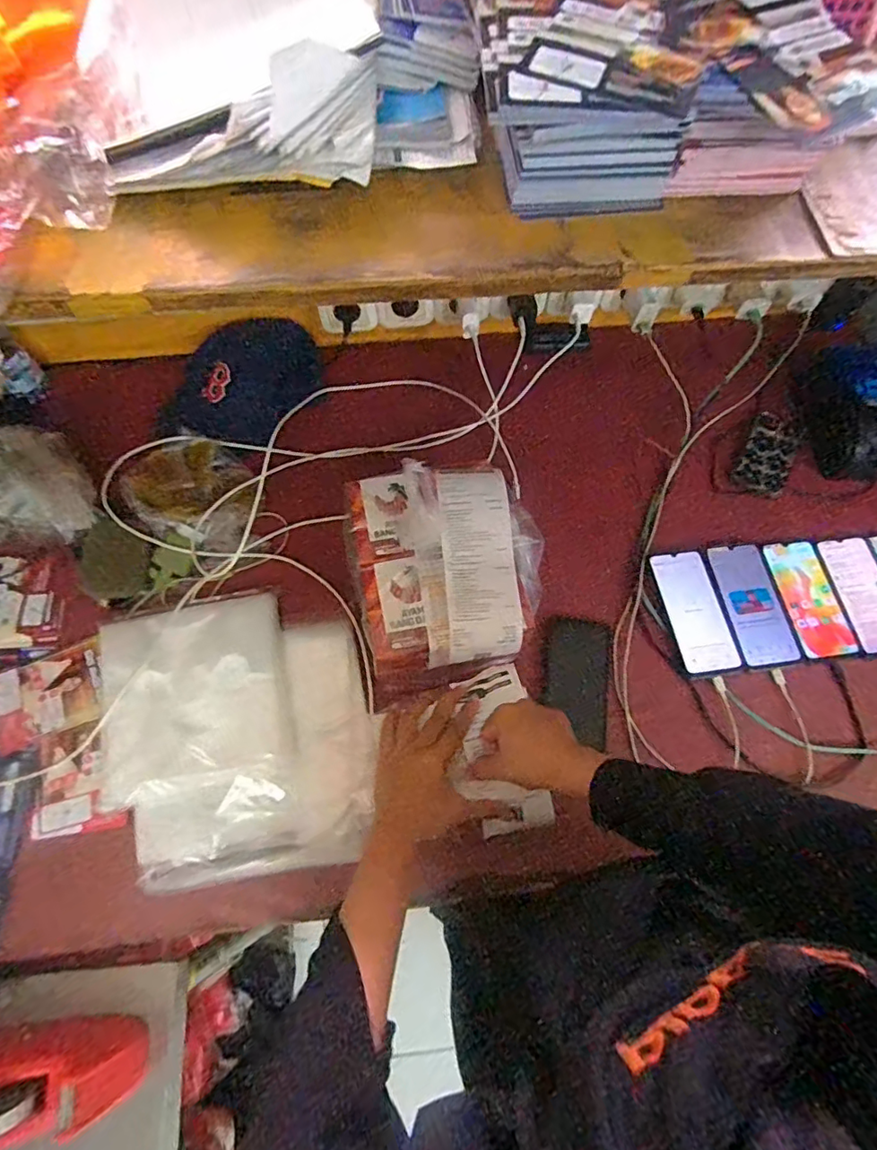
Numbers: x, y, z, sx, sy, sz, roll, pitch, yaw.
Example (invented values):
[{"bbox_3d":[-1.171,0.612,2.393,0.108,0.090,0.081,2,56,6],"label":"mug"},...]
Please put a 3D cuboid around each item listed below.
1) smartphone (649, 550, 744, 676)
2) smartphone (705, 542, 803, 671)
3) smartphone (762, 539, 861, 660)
[{"bbox_3d":[0.330,0.044,0.696,0.075,0.008,0.159,-8,67,-7],"label":"smartphone"},{"bbox_3d":[0.405,0.036,0.702,0.074,0.005,0.164,-7,67,-7],"label":"smartphone"},{"bbox_3d":[0.483,0.028,0.711,0.078,0.009,0.160,-7,67,-7],"label":"smartphone"}]

